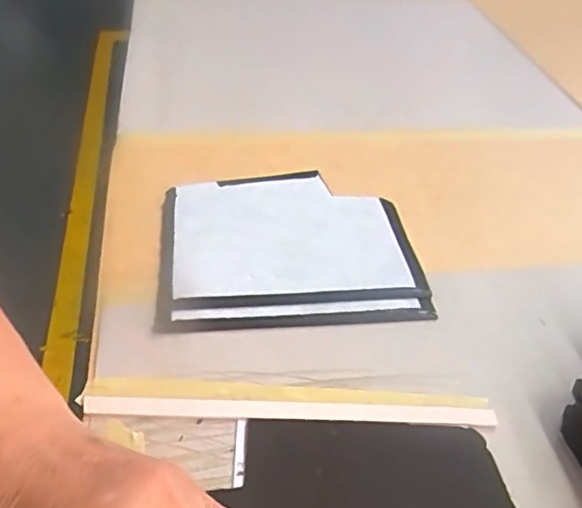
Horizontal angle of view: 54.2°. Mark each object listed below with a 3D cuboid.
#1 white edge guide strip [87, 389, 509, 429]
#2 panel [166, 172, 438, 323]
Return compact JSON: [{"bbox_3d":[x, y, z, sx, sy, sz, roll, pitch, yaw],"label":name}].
[{"bbox_3d":[0.000,0.082,0.300,0.213,0.004,0.017,4,43,-2],"label":"white edge guide strip"},{"bbox_3d":[0.000,-0.009,0.396,0.162,0.006,0.144,-4,44,-10],"label":"panel"}]

